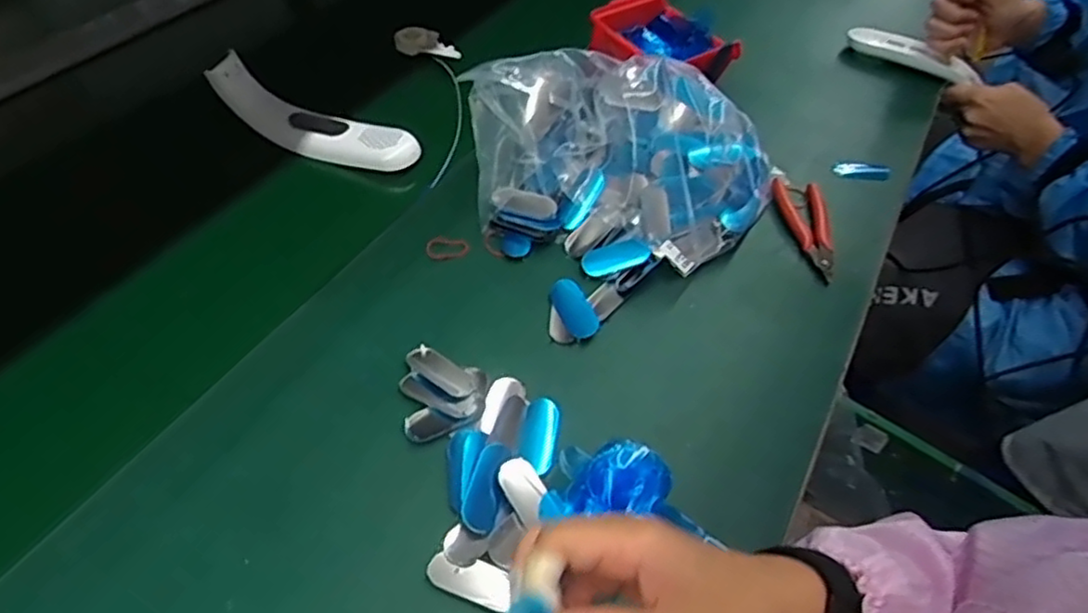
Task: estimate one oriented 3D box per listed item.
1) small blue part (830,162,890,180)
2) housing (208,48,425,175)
[{"bbox_3d":[0.340,-0.145,0.732,0.062,0.011,0.016,5,51,-4],"label":"small blue part"},{"bbox_3d":[-0.218,-0.173,0.653,0.195,0.045,0.047,22,52,-1],"label":"housing"}]

